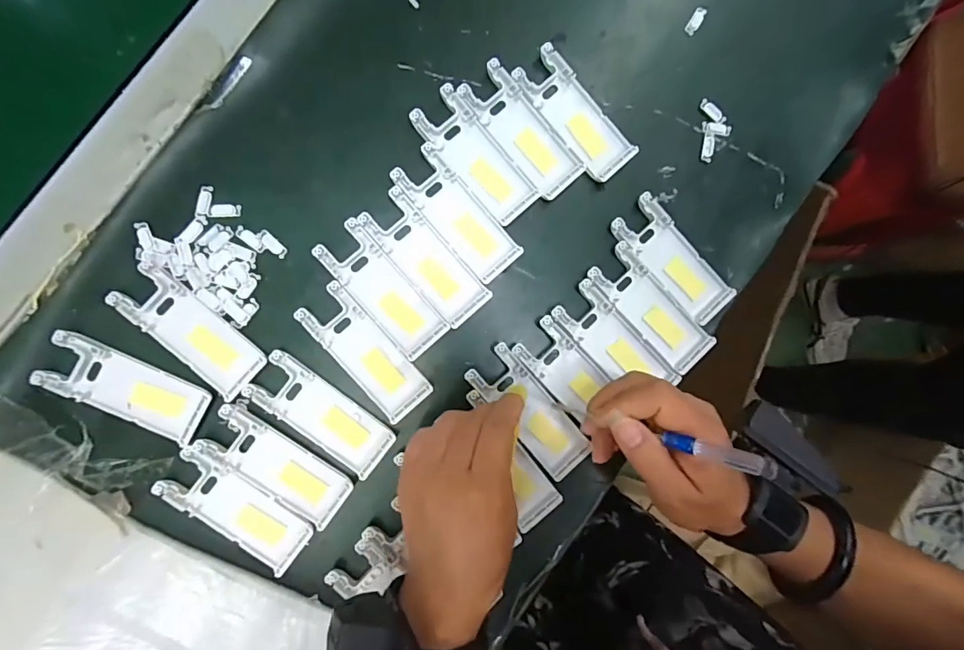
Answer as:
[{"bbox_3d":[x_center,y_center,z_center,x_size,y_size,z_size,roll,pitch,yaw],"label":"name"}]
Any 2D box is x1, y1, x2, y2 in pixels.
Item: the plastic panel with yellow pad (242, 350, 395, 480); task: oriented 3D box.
[{"bbox_3d":[-0.113,0.064,0.322,0.102,0.010,0.039,38,86,-4],"label":"plastic panel with yellow pad"}]

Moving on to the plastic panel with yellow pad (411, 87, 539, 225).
[{"bbox_3d":[-0.003,-0.125,0.335,0.040,0.010,0.103,-43,93,-5],"label":"plastic panel with yellow pad"}]

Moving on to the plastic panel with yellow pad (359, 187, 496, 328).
[{"bbox_3d":[-0.040,-0.048,0.332,0.037,0.011,0.103,-41,93,-5],"label":"plastic panel with yellow pad"}]

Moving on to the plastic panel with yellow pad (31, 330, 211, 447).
[{"bbox_3d":[-0.240,0.044,0.306,0.102,0.013,0.040,25,86,-5],"label":"plastic panel with yellow pad"}]

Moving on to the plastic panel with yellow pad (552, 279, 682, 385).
[{"bbox_3d":[0.100,0.015,0.344,0.039,0.011,0.100,-43,93,-5],"label":"plastic panel with yellow pad"}]

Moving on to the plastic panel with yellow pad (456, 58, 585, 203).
[{"bbox_3d":[0.031,-0.145,0.338,0.041,0.008,0.103,-40,93,-5],"label":"plastic panel with yellow pad"}]

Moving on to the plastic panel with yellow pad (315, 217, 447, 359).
[{"bbox_3d":[-0.071,-0.025,0.328,0.038,0.011,0.103,-42,93,-5],"label":"plastic panel with yellow pad"}]

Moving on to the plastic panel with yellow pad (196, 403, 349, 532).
[{"bbox_3d":[-0.143,0.099,0.317,0.102,0.012,0.040,38,85,-4],"label":"plastic panel with yellow pad"}]

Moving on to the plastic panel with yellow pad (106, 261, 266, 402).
[{"bbox_3d":[-0.199,0.004,0.310,0.103,0.007,0.041,42,85,-3],"label":"plastic panel with yellow pad"}]

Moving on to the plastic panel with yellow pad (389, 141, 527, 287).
[{"bbox_3d":[-0.017,-0.082,0.333,0.039,0.008,0.103,-42,93,-5],"label":"plastic panel with yellow pad"}]

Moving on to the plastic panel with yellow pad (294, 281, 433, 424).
[{"bbox_3d":[-0.083,0.020,0.326,0.040,0.009,0.103,-41,93,-5],"label":"plastic panel with yellow pad"}]

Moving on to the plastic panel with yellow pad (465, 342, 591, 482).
[{"bbox_3d":[0.035,0.064,0.336,0.039,0.012,0.103,-42,93,-4],"label":"plastic panel with yellow pad"}]

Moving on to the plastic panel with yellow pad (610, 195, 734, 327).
[{"bbox_3d":[0.148,-0.051,0.348,0.040,0.010,0.104,-45,93,-5],"label":"plastic panel with yellow pad"}]

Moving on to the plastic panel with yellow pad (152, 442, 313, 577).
[{"bbox_3d":[-0.170,0.128,0.315,0.102,0.014,0.042,40,85,-4],"label":"plastic panel with yellow pad"}]

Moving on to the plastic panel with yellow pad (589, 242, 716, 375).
[{"bbox_3d":[0.130,-0.013,0.344,0.039,0.011,0.103,-44,93,-5],"label":"plastic panel with yellow pad"}]

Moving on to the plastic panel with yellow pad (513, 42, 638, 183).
[{"bbox_3d":[0.071,-0.159,0.342,0.041,0.008,0.104,-41,93,-5],"label":"plastic panel with yellow pad"}]

